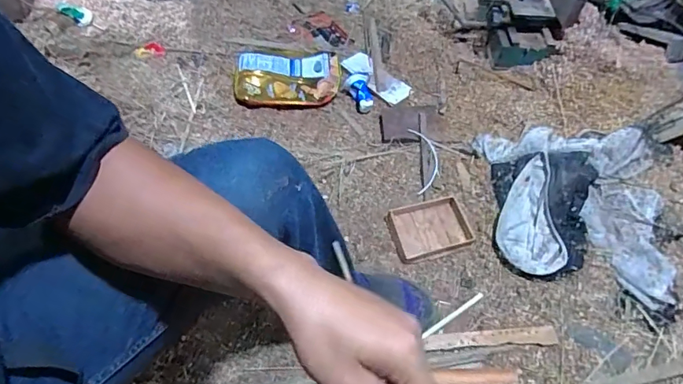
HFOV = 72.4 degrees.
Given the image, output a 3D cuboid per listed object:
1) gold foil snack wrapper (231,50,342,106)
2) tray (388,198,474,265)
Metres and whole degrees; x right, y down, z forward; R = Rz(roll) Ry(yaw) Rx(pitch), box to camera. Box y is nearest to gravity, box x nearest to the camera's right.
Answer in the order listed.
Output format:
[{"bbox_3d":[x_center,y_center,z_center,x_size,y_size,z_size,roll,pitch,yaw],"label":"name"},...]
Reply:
[{"bbox_3d":[-0.149,-0.312,1.284,0.284,0.035,0.220,5,54,-1],"label":"gold foil snack wrapper"},{"bbox_3d":[0.193,0.081,1.022,0.160,0.030,0.120,-11,55,-11],"label":"tray"}]

